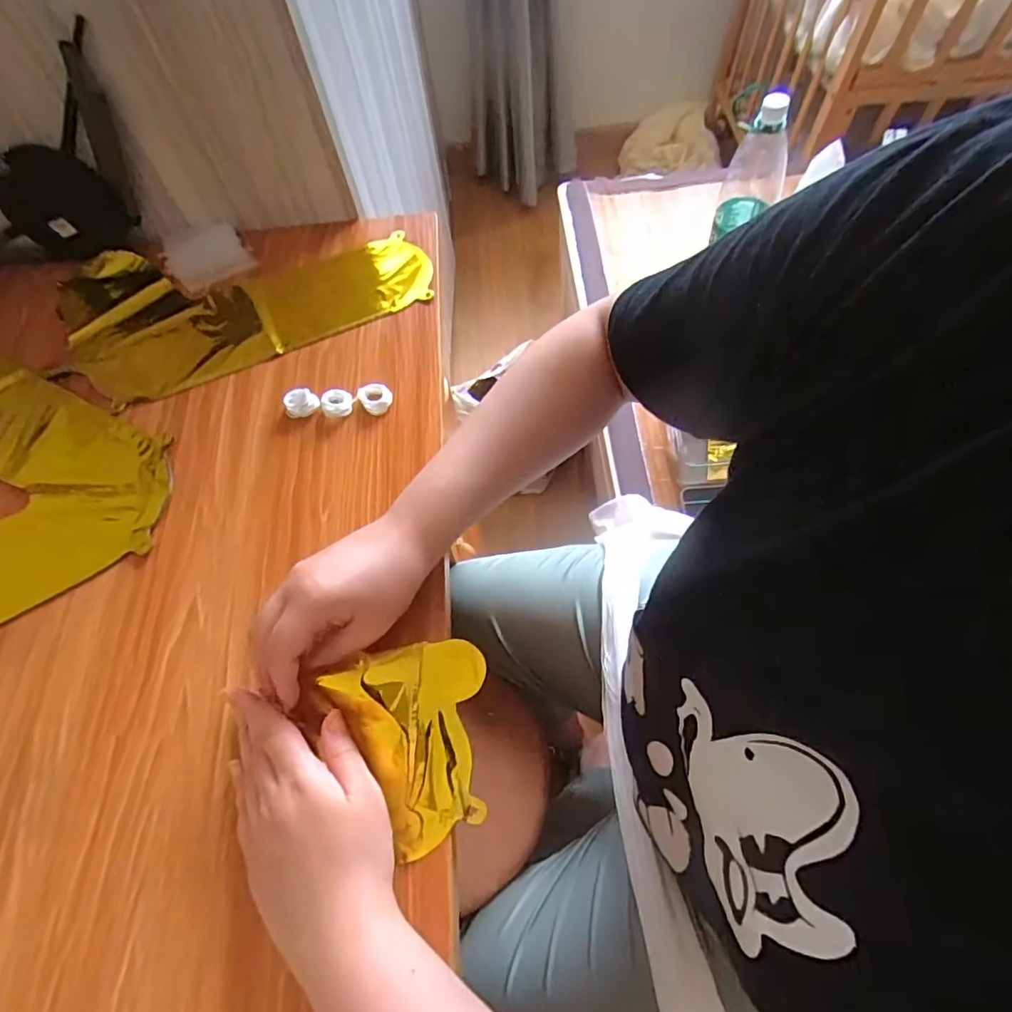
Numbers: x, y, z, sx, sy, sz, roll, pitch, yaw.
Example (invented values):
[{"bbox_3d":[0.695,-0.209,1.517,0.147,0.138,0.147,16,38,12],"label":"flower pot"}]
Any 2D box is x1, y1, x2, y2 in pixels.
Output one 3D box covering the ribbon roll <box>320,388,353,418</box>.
[{"bbox_3d":[-0.156,-0.095,0.505,0.027,0.011,0.026,-1,62,2],"label":"ribbon roll"}]

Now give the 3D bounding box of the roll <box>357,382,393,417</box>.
[{"bbox_3d":[-0.121,-0.101,0.506,0.029,0.012,0.033,-23,64,-10],"label":"roll"}]

